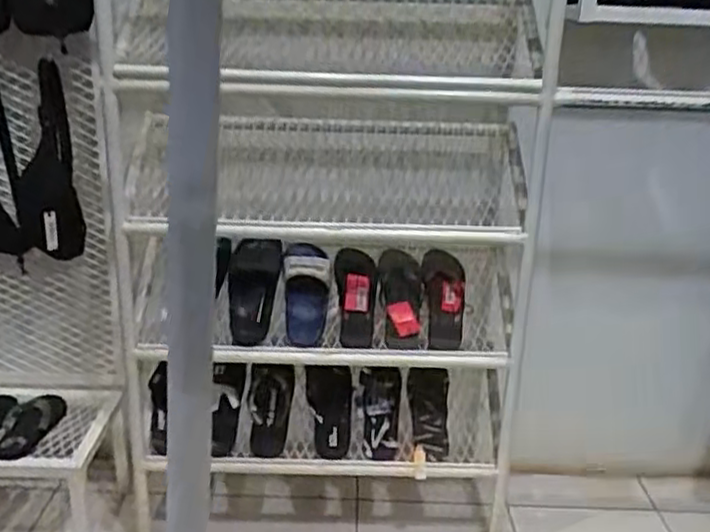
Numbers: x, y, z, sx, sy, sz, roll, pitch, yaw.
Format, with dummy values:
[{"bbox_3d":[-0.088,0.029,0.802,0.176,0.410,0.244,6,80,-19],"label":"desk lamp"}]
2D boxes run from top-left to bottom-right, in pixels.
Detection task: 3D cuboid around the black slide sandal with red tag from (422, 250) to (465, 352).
[{"bbox_3d":[0.210,0.079,1.672,0.100,0.099,0.258,1,61,-2],"label":"black slide sandal with red tag"}]

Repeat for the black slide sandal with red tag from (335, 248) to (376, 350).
[{"bbox_3d":[0.002,0.079,1.648,0.089,0.226,0.095,-1,-15,-7],"label":"black slide sandal with red tag"}]

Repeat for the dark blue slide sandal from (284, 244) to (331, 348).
[{"bbox_3d":[-0.110,0.069,1.637,0.099,0.220,0.083,1,20,-3],"label":"dark blue slide sandal"}]

